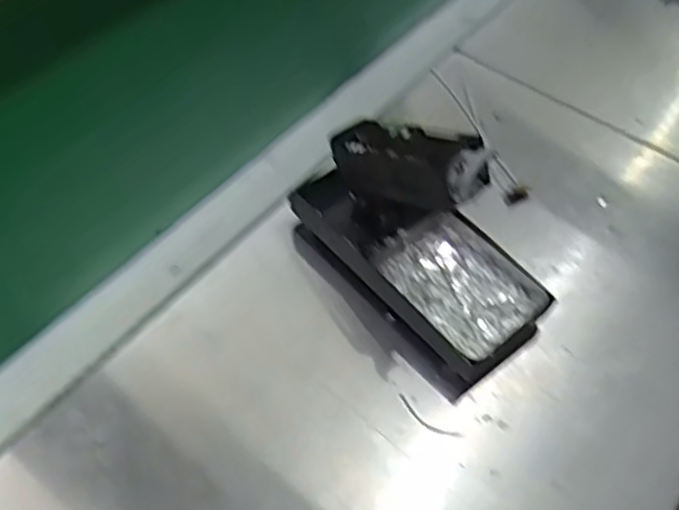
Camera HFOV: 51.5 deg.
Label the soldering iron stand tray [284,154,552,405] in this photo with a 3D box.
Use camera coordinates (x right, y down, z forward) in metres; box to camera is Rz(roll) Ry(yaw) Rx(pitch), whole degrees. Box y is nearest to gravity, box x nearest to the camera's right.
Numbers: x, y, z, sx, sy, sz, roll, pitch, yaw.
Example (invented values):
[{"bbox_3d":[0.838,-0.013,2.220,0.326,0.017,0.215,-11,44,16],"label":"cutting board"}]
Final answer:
[{"bbox_3d":[0.045,0.003,0.446,0.171,0.037,0.090,40,59,22],"label":"soldering iron stand tray"}]

